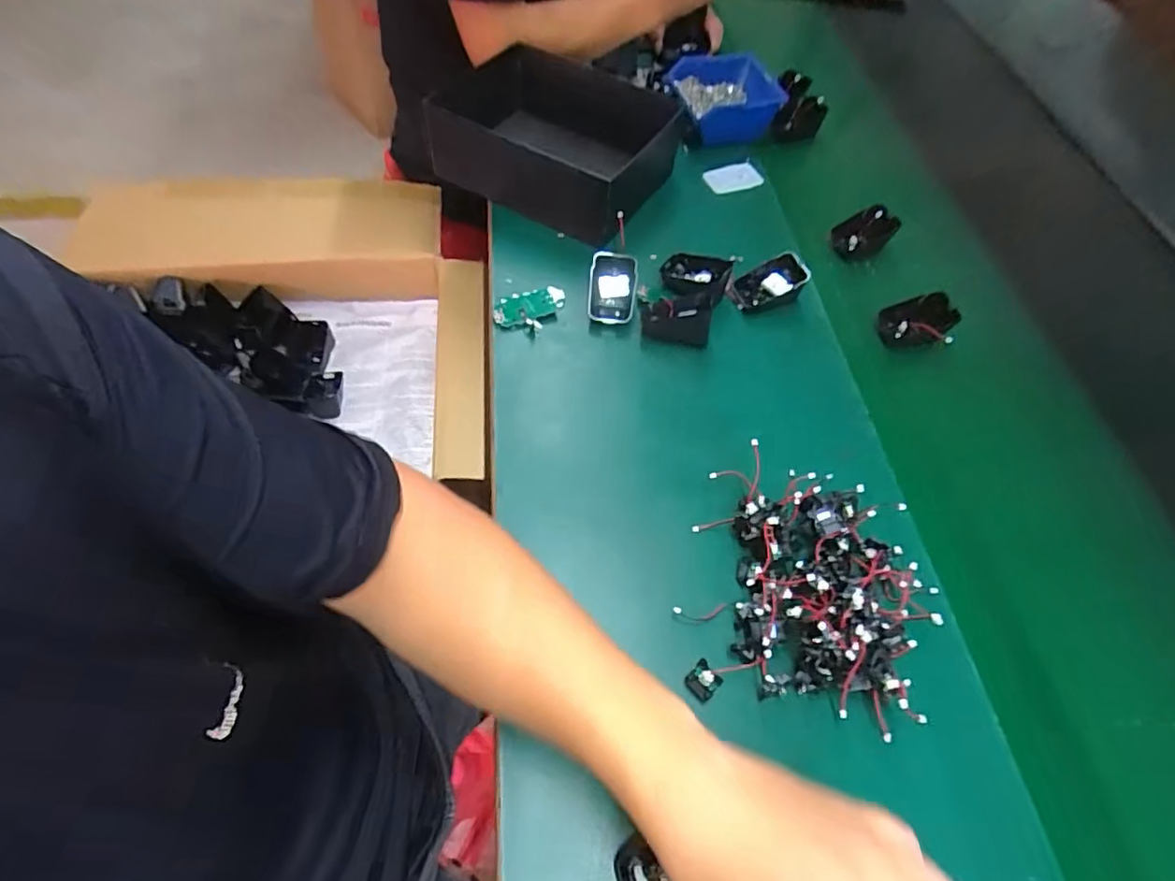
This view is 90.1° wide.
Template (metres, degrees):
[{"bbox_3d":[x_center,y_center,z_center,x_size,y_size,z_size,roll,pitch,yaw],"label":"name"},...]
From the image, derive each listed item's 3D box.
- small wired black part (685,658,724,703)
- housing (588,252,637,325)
[{"bbox_3d":[0.082,0.169,0.414,0.024,0.007,0.021,-39,68,-22],"label":"small wired black part"},{"bbox_3d":[0.025,-0.156,0.598,0.047,0.014,0.070,7,96,4],"label":"housing"}]

